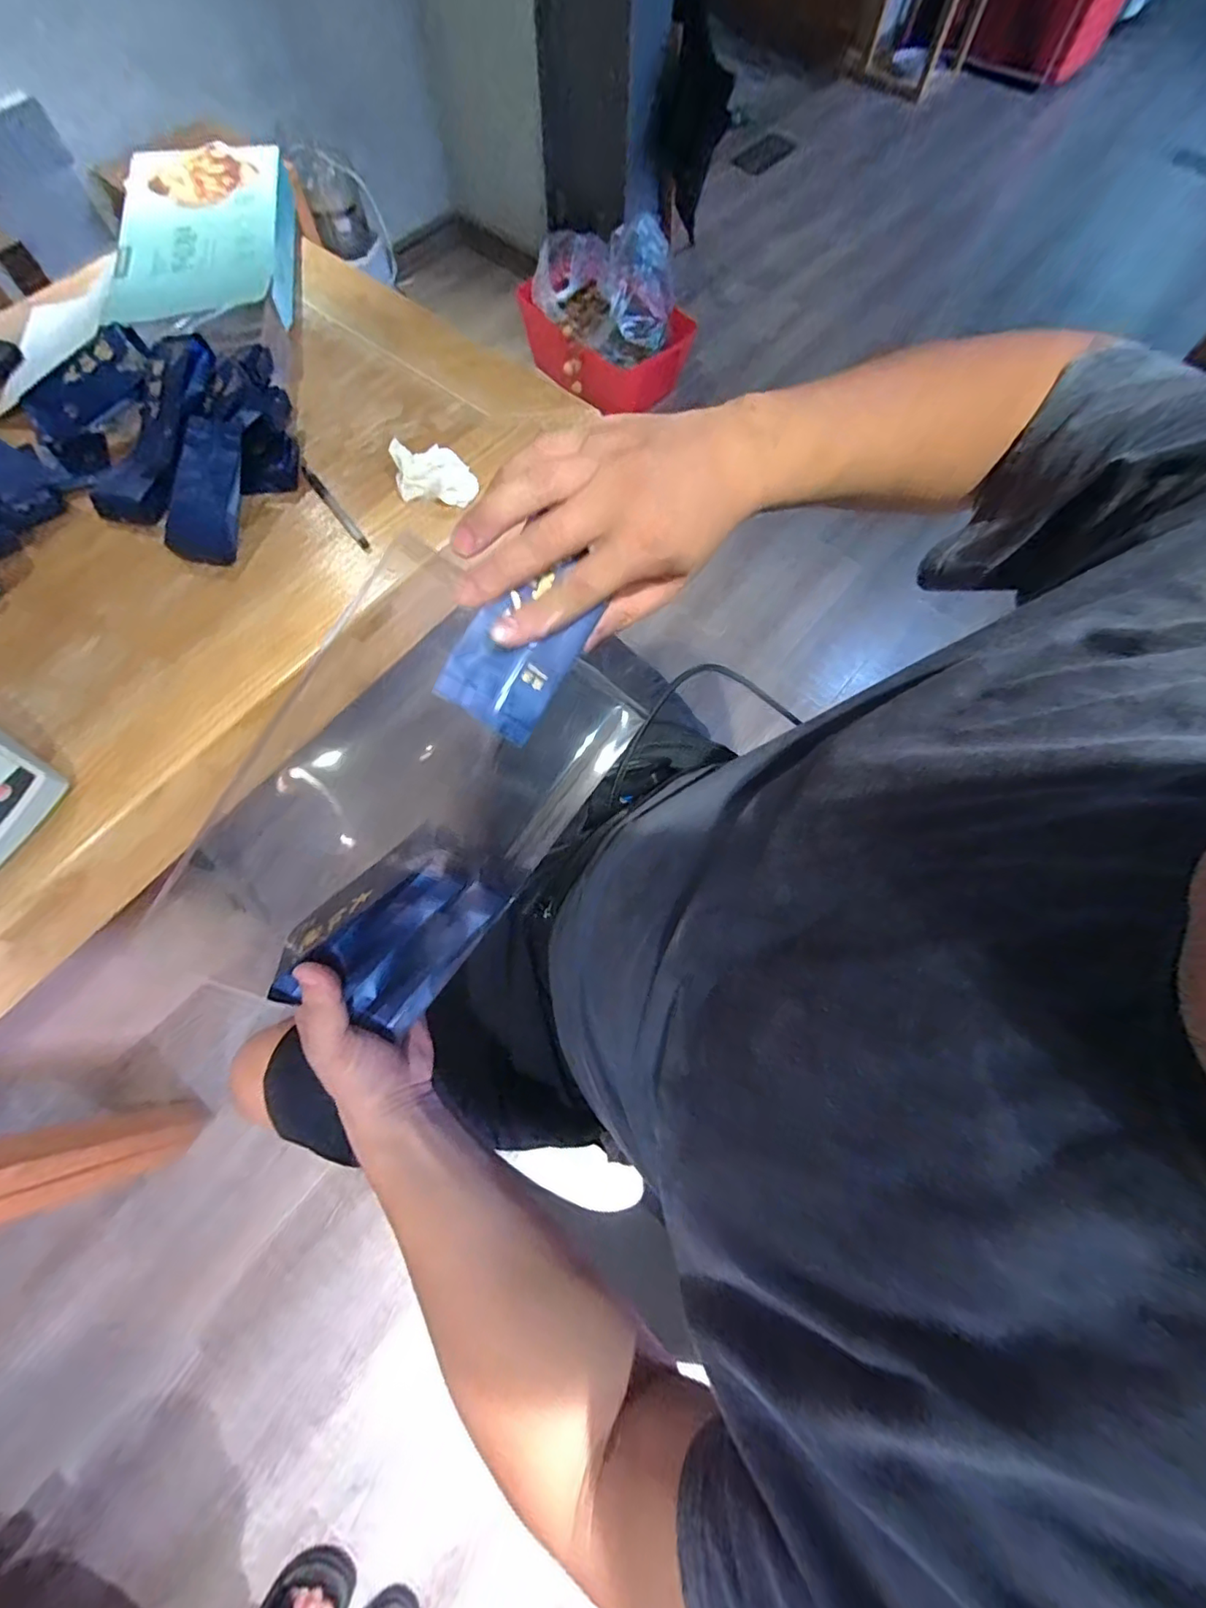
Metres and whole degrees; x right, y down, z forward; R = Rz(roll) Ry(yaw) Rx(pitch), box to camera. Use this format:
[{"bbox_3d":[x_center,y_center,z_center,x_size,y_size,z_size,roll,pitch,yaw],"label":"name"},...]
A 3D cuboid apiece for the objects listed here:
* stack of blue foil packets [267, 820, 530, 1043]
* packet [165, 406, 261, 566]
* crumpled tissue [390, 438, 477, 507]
[{"bbox_3d":[-0.135,0.078,0.376,0.093,0.066,0.143,38,100,-26],"label":"stack of blue foil packets"},{"bbox_3d":[-0.389,-0.318,0.555,0.065,0.027,0.153,15,95,5],"label":"packet"},{"bbox_3d":[-0.174,-0.345,0.586,0.082,0.040,0.047,2,69,0],"label":"crumpled tissue"}]

